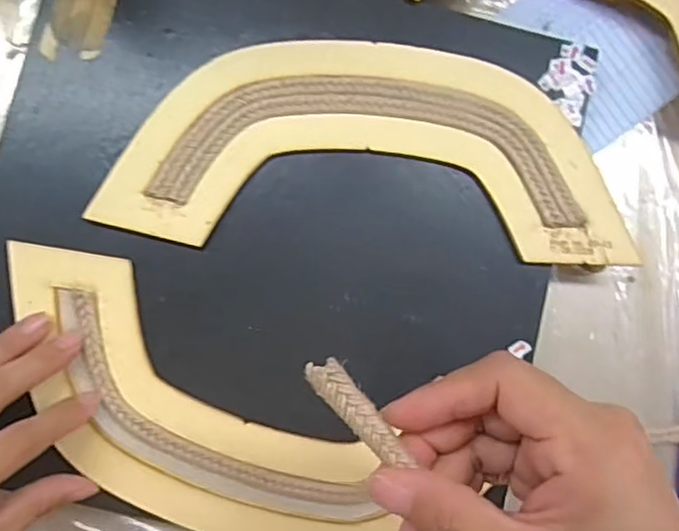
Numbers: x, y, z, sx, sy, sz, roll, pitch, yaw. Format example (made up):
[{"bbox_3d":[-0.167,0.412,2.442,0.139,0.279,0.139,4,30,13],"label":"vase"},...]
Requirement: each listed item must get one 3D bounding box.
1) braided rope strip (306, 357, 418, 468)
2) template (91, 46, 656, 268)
[{"bbox_3d":[0.007,0.050,0.209,0.012,0.004,0.049,-41,101,-5],"label":"braided rope strip"},{"bbox_3d":[0.017,-0.063,0.335,0.271,0.007,0.110,3,86,-3],"label":"template"}]

